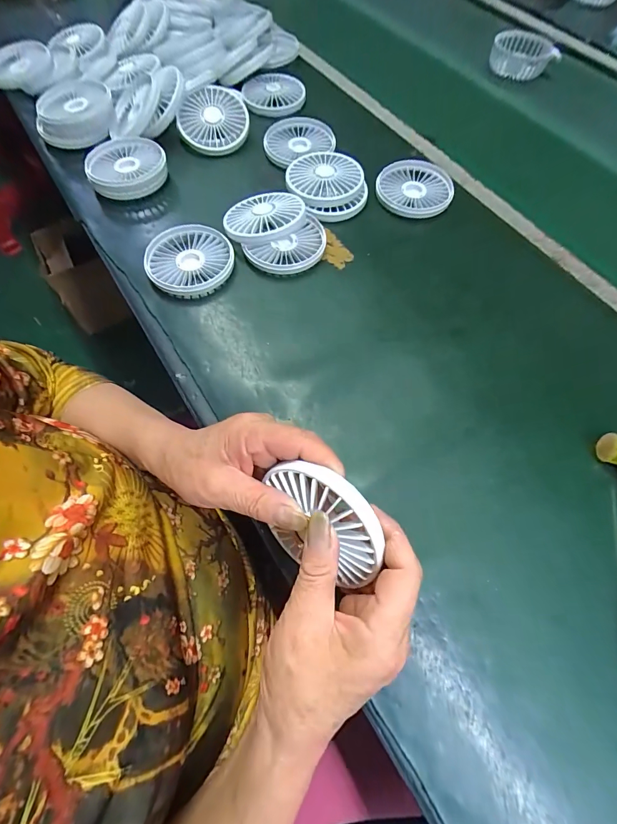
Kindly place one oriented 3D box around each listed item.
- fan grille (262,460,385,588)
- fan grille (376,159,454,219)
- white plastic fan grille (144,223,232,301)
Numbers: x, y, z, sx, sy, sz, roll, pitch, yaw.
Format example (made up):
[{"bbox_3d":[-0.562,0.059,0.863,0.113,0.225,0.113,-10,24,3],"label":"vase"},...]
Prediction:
[{"bbox_3d":[0.008,0.068,0.225,0.078,0.083,0.011,21,34,29],"label":"fan grille"},{"bbox_3d":[0.133,-0.276,0.455,0.086,0.023,0.083,0,64,-1],"label":"fan grille"},{"bbox_3d":[-0.122,-0.154,0.382,0.081,0.022,0.083,0,64,-1],"label":"white plastic fan grille"}]

